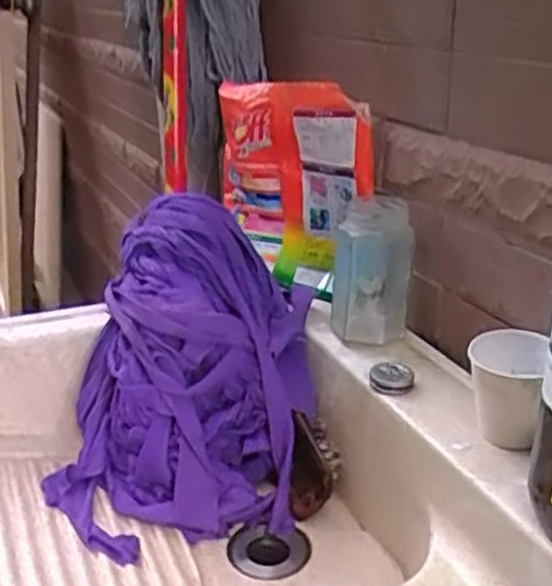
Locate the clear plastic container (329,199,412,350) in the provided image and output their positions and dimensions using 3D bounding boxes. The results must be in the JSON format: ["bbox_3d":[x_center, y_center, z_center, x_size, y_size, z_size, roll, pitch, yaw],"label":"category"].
[{"bbox_3d":[0.081,-0.015,0.634,0.064,0.114,0.052,2,25,8],"label":"clear plastic container"}]

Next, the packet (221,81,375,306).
[{"bbox_3d":[0.015,-0.100,0.704,0.168,0.186,0.031,16,31,34],"label":"packet"}]

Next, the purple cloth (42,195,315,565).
[{"bbox_3d":[-0.073,0.064,0.607,0.200,0.215,0.200,-3,25,-1],"label":"purple cloth"}]

